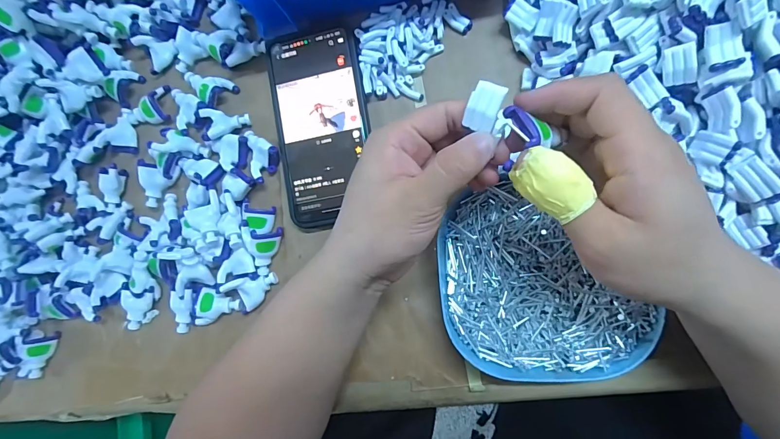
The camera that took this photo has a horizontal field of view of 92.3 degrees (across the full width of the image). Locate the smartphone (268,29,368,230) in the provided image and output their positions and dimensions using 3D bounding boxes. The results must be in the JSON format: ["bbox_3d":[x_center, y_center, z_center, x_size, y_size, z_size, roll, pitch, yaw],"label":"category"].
[{"bbox_3d":[-0.058,-0.077,0.310,0.075,0.005,0.162,-9,87,10],"label":"smartphone"}]

